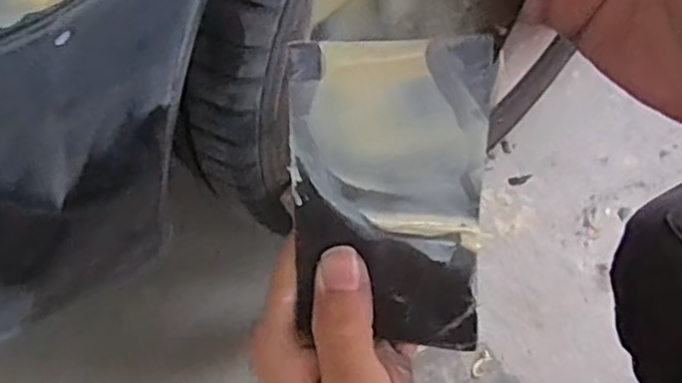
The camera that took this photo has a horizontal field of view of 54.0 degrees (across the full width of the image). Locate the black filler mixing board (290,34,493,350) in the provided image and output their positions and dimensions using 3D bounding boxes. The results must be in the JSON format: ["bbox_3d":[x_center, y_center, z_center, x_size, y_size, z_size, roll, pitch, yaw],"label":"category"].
[{"bbox_3d":[0.019,0.005,0.253,0.073,0.121,0.005,-4,18,-11],"label":"black filler mixing board"}]

